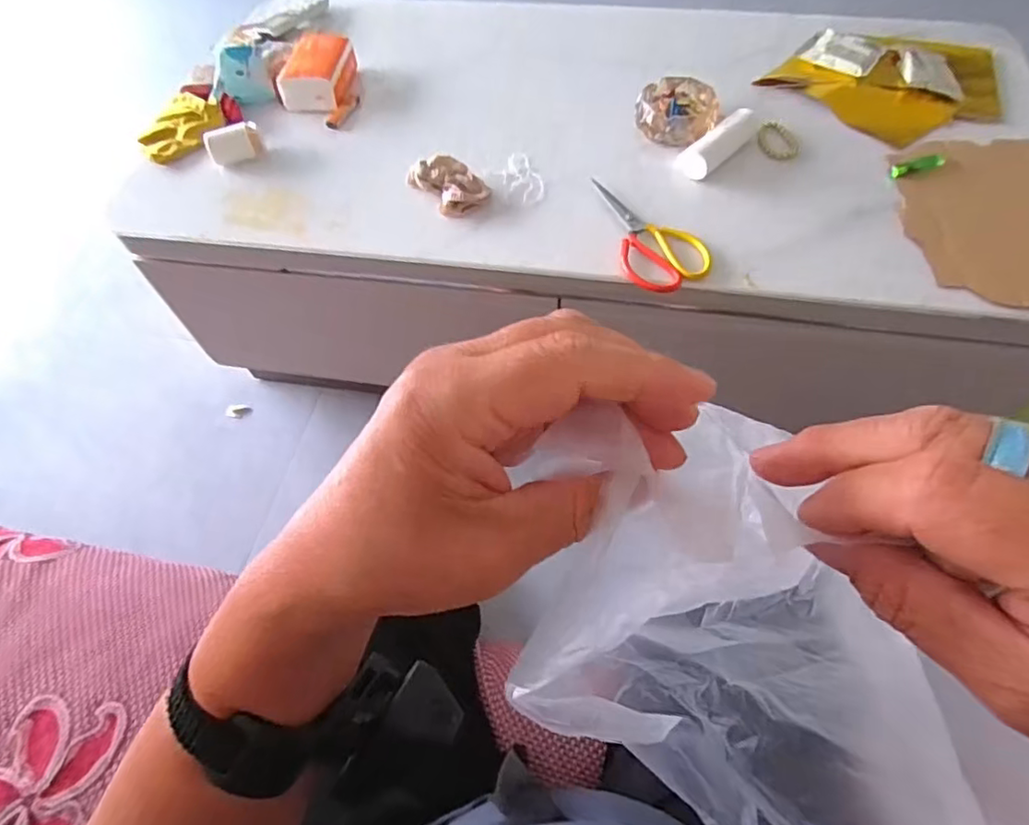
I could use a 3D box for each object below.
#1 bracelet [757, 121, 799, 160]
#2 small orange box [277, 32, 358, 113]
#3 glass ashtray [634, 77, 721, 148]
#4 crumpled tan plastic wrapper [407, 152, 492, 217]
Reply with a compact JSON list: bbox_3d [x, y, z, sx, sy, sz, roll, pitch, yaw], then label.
[{"bbox_3d":[0.391,-0.405,0.880,0.054,0.010,0.086,-6,58,-1],"label":"bracelet"},{"bbox_3d":[-0.320,-0.554,0.959,0.095,0.054,0.134,7,59,7],"label":"small orange box"},{"bbox_3d":[0.245,-0.456,0.896,0.118,0.037,0.119,11,59,9],"label":"glass ashtray"},{"bbox_3d":[-0.093,-0.325,0.834,0.062,0.040,0.112,-41,65,-21],"label":"crumpled tan plastic wrapper"}]

